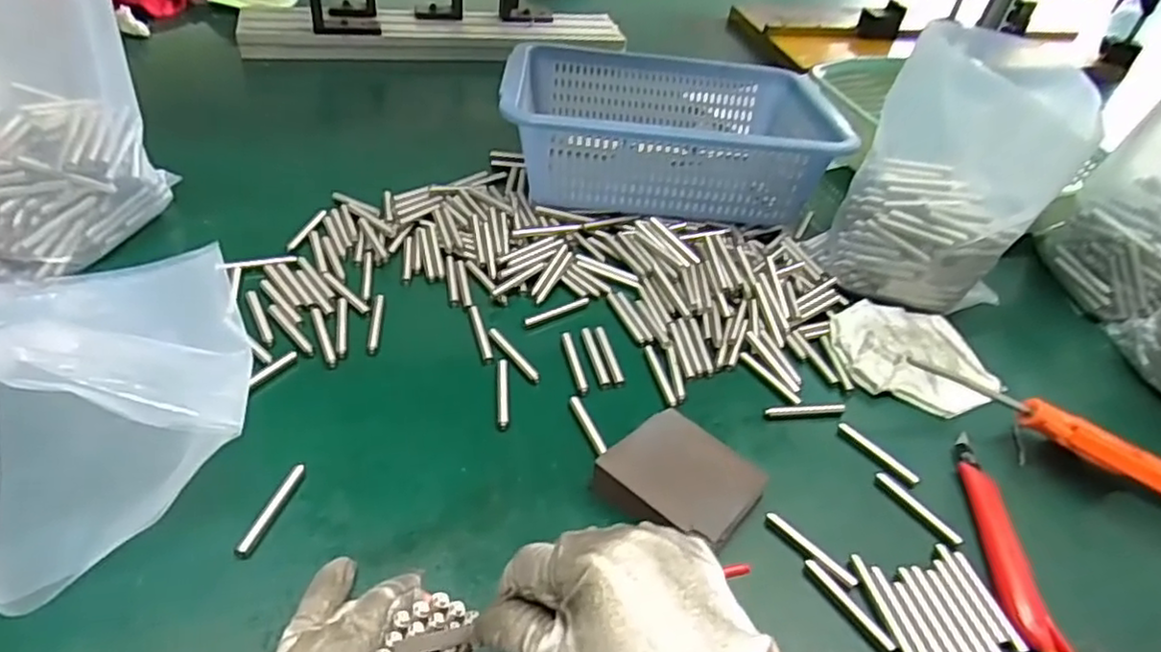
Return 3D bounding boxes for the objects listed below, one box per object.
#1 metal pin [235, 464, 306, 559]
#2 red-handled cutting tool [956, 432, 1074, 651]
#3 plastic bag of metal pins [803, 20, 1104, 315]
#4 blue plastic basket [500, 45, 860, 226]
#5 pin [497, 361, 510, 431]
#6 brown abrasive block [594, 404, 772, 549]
[{"bbox_3d":[-0.169,0.100,0.378,0.008,0.004,0.060,13,42,6],"label":"metal pin"},{"bbox_3d":[0.246,0.122,0.407,0.023,0.011,0.146,7,42,-1],"label":"red-handled cutting tool"},{"bbox_3d":[0.291,-0.122,0.544,0.136,0.188,0.135,23,44,17],"label":"plastic bag of metal pins"},{"bbox_3d":[0.079,-0.195,0.661,0.286,0.091,0.217,6,42,-1],"label":"blue plastic basket"},{"bbox_3d":[-0.051,0.044,0.458,0.008,0.004,0.062,0,42,-8],"label":"pin"},{"bbox_3d":[0.059,0.092,0.405,0.081,0.023,0.071,34,48,26],"label":"brown abrasive block"}]

